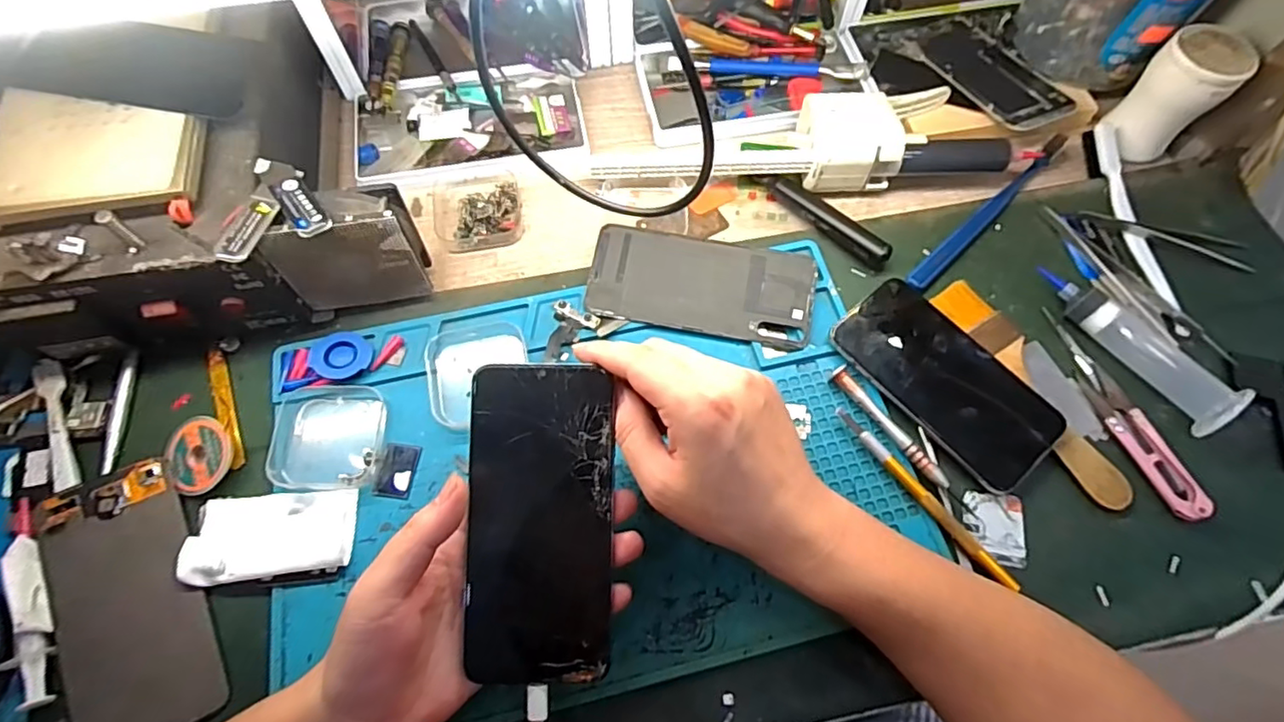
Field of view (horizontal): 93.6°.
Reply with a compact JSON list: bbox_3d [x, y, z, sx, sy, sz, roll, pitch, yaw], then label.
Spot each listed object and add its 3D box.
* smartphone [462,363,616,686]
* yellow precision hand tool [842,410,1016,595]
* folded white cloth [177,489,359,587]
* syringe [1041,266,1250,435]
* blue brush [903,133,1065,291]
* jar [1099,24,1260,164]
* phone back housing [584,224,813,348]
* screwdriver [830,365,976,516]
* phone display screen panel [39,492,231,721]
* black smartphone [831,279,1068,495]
[{"bbox_3d":[-0.051,0.079,0.302,0.070,0.004,0.153,1,85,-2],"label":"smartphone"},{"bbox_3d":[0.164,0.078,0.358,0.010,0.010,0.129,-35,71,-15],"label":"yellow precision hand tool"},{"bbox_3d":[-0.212,0.098,0.343,0.089,0.016,0.047,-8,68,-1],"label":"folded white cloth"},{"bbox_3d":[0.323,-0.016,0.392,0.037,0.023,0.132,-31,70,-13],"label":"syringe"},{"bbox_3d":[0.253,-0.109,0.443,0.180,0.014,0.014,-41,72,-17],"label":"blue brush"},{"bbox_3d":[0.388,-0.194,0.441,0.051,0.078,0.054,-39,73,-15],"label":"jar"},{"bbox_3d":[0.041,-0.054,0.414,0.151,0.010,0.070,10,66,4],"label":"phone back housing"},{"bbox_3d":[0.160,0.048,0.371,0.010,0.010,0.113,-35,71,-15],"label":"screwdriver"},{"bbox_3d":[-0.272,0.139,0.324,0.069,0.007,0.126,-23,71,-16],"label":"phone display screen panel"},{"bbox_3d":[0.195,0.010,0.384,0.073,0.013,0.141,-41,72,-17],"label":"black smartphone"}]

